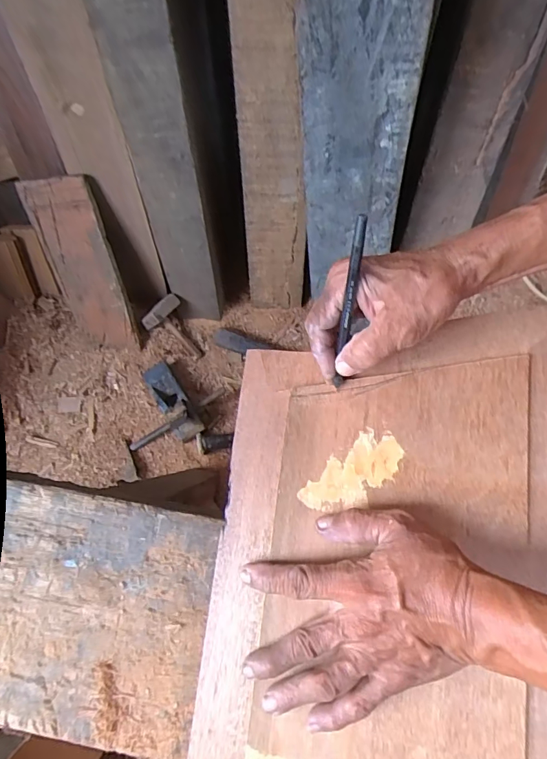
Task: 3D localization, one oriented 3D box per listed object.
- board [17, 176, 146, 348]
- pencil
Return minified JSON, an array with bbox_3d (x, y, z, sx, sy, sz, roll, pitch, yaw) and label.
[{"bbox_3d":[-0.384,-0.214,0.899,0.136,0.373,0.029,-3,43,1],"label":"board"},{"bbox_3d":[0.056,-0.050,0.329,0.007,0.142,0.004,3,37,2],"label":"pencil"}]

